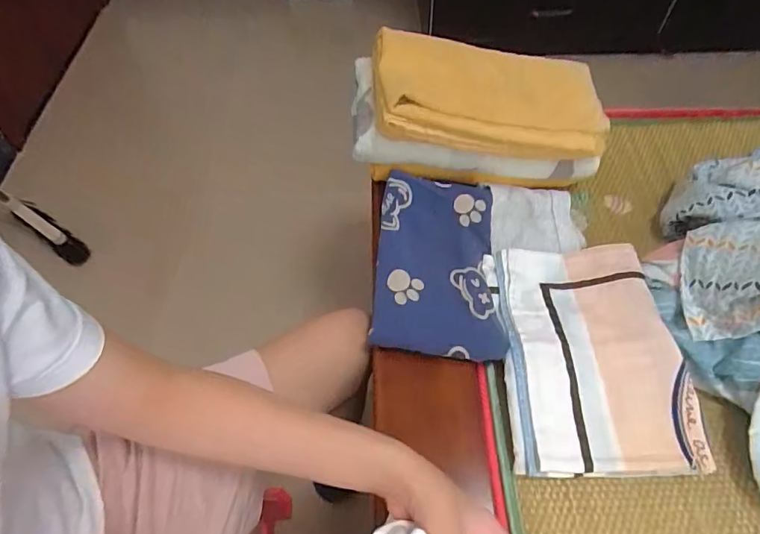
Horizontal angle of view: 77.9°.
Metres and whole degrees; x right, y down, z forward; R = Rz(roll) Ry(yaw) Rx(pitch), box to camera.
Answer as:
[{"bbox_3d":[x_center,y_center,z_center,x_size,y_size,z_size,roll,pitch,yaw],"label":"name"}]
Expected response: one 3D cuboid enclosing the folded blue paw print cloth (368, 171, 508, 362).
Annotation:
[{"bbox_3d":[0.074,-0.008,0.605,0.157,0.037,0.255,3,57,3],"label":"folded blue paw print cloth"}]

